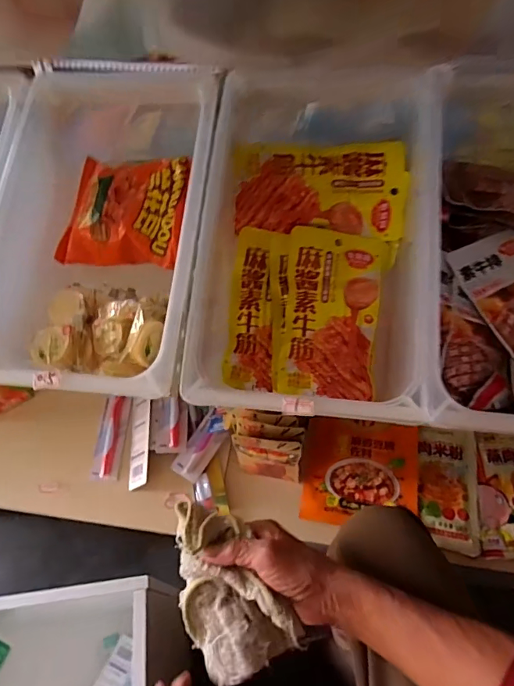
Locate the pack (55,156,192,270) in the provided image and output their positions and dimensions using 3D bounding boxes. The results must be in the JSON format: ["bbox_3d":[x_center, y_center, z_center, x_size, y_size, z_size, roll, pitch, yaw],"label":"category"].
[{"bbox_3d":[-0.148,-0.150,0.504,0.135,0.034,0.127,5,78,7],"label":"pack"}]

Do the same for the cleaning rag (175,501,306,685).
[{"bbox_3d":[-0.032,0.207,0.389,0.081,0.065,0.140,-26,58,-14],"label":"cleaning rag"}]

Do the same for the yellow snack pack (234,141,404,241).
[{"bbox_3d":[0.063,-0.155,0.456,0.168,0.015,0.092,0,93,1],"label":"yellow snack pack"}]

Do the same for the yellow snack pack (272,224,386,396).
[{"bbox_3d":[0.075,-0.029,0.448,0.099,0.014,0.163,8,80,-7],"label":"yellow snack pack"}]

